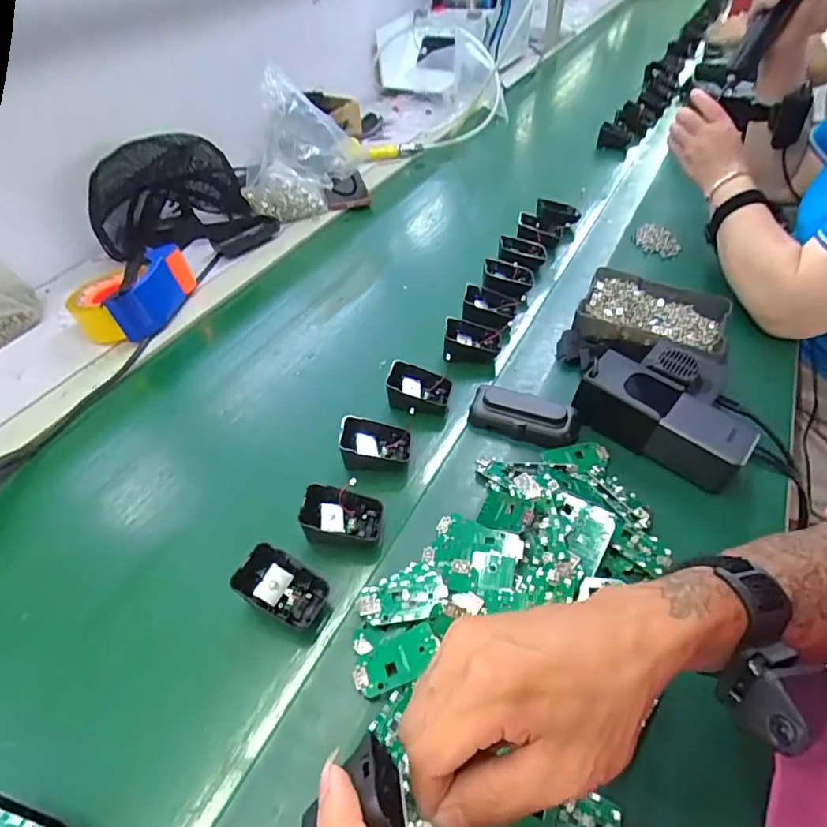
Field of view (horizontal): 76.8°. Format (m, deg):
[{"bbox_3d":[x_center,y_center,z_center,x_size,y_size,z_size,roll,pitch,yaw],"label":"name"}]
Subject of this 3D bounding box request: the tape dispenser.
[{"bbox_3d":[-0.375,-0.158,0.689,0.106,0.065,0.144,12,54,14],"label":"tape dispenser"}]

